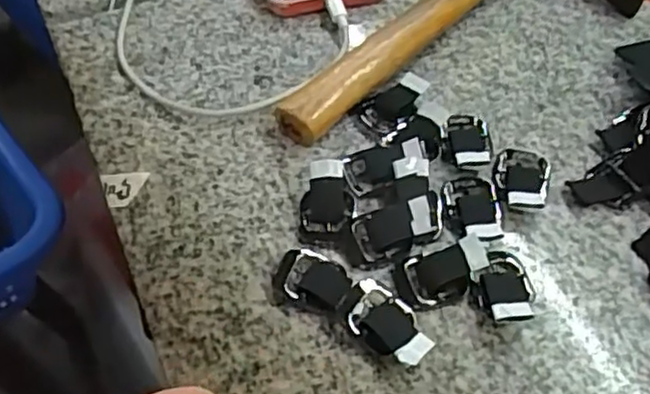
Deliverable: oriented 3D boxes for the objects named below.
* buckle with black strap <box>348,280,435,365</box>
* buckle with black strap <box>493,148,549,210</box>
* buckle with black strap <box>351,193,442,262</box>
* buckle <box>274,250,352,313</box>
[{"bbox_3d":[0.026,0.051,0.288,0.036,0.011,0.023,31,58,22],"label":"buckle with black strap"},{"bbox_3d":[0.093,-0.010,0.336,0.025,0.012,0.040,10,53,8],"label":"buckle with black strap"},{"bbox_3d":[0.034,0.010,0.314,0.042,0.014,0.024,-11,53,-8],"label":"buckle with black strap"},{"bbox_3d":[-0.005,0.035,0.303,0.031,0.006,0.026,8,52,6],"label":"buckle"}]

